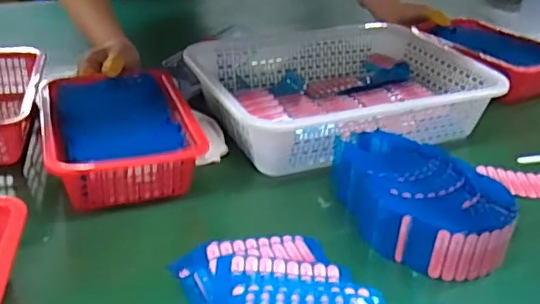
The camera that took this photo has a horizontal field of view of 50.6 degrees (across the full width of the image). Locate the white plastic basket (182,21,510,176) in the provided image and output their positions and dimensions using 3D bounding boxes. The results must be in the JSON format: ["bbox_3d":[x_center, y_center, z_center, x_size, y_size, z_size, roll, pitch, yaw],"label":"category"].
[{"bbox_3d":[0.072,-0.090,0.785,0.355,0.092,0.315,-10,33,-22],"label":"white plastic basket"}]

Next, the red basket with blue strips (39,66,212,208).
[{"bbox_3d":[-0.170,-0.016,0.643,0.156,0.071,0.199,-7,32,-18],"label":"red basket with blue strips"}]

